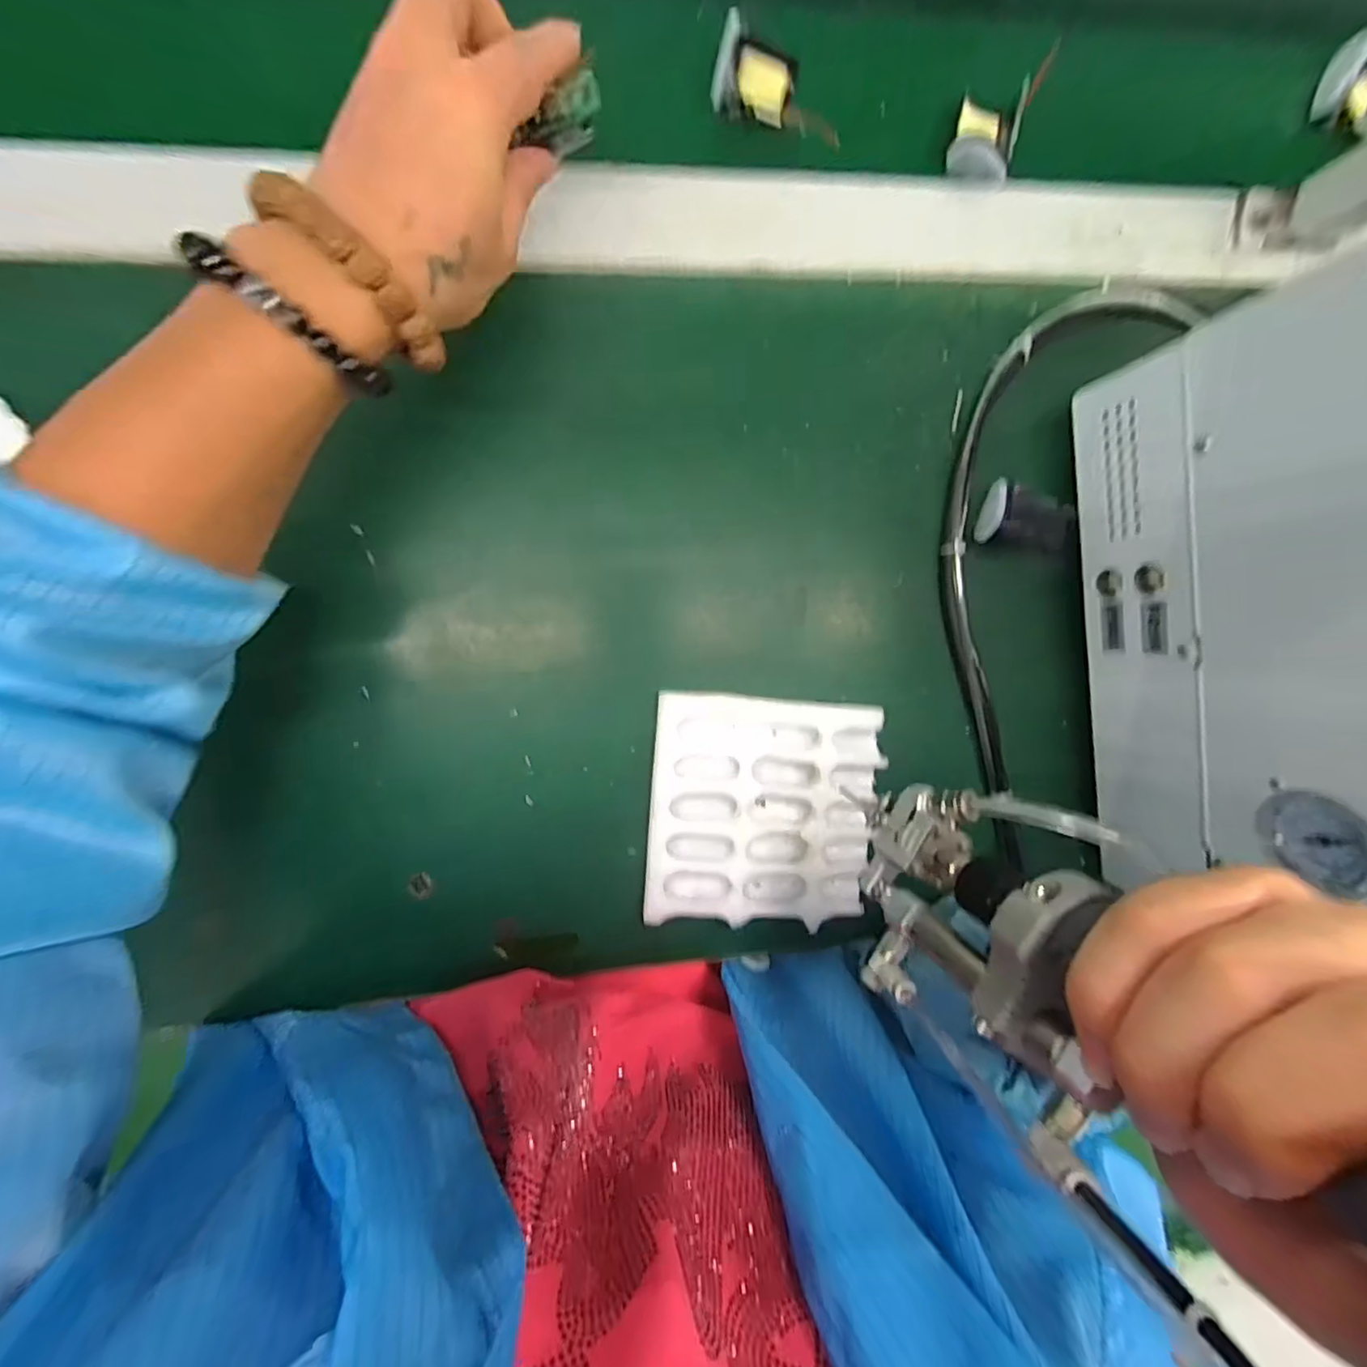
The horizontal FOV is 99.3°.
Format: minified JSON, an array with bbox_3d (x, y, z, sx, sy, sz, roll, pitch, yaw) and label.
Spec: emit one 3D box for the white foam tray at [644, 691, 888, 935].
[{"bbox_3d":[0.048,0.073,0.338,0.132,0.016,0.126,5,97,-6],"label":"white foam tray"}]

